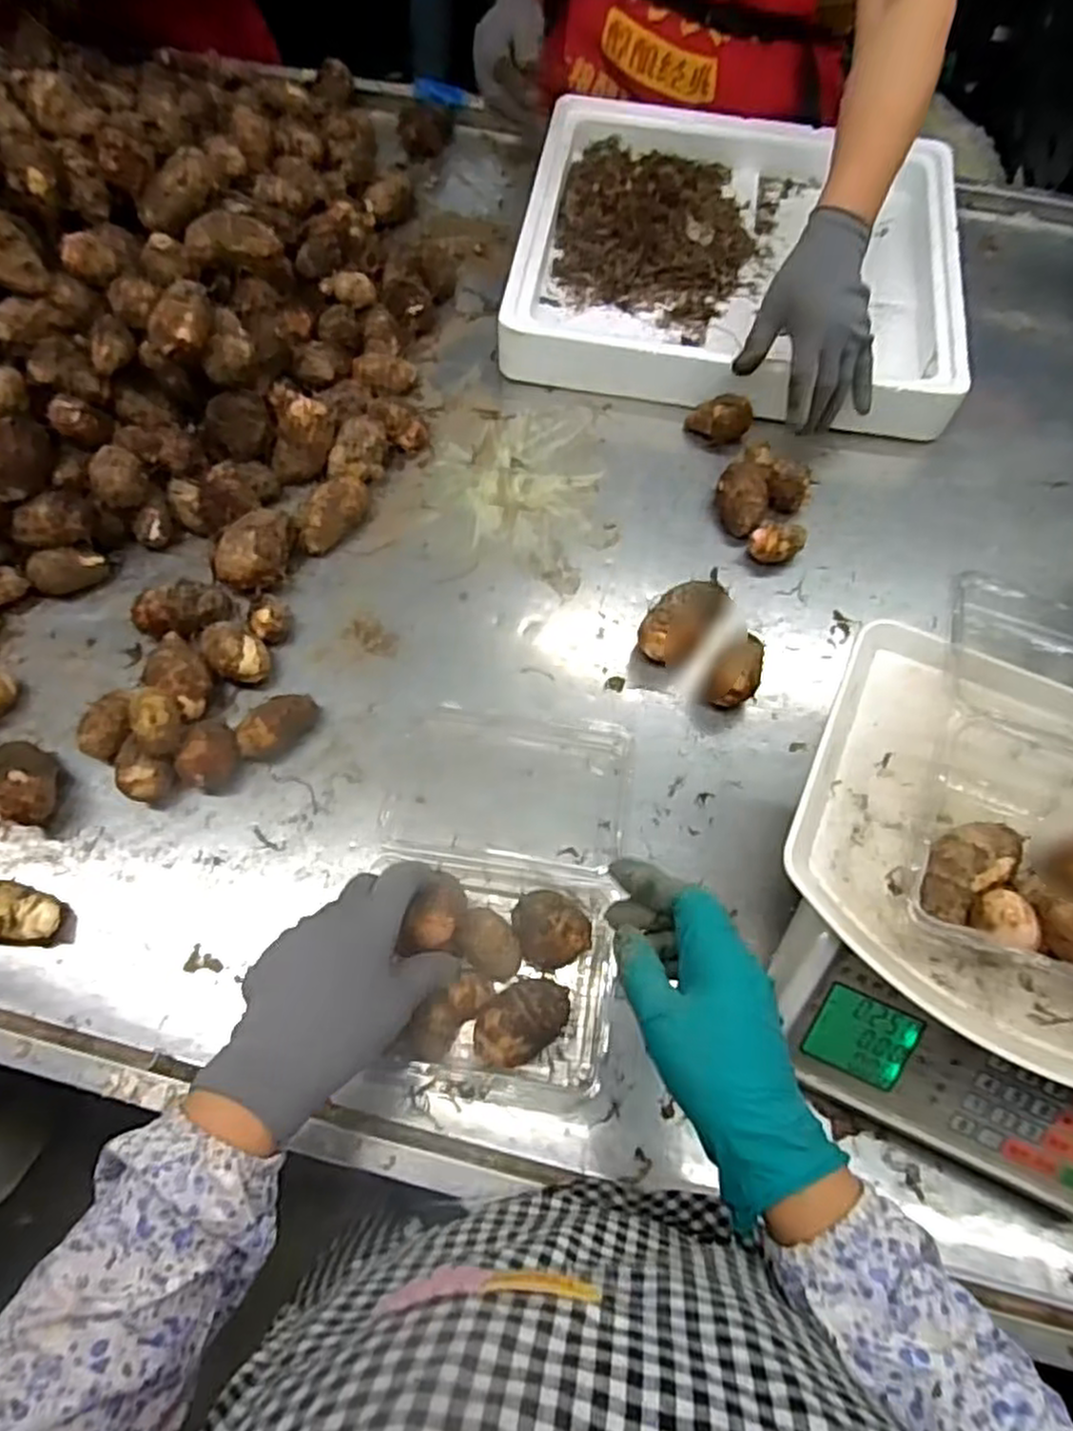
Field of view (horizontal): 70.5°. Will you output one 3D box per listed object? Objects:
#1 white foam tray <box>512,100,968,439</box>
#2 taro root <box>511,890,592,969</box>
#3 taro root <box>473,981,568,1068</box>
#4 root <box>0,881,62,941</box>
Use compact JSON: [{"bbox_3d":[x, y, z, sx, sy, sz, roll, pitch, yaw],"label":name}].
[{"bbox_3d":[0.208,-0.481,0.796,0.428,0.065,0.412,10,65,3],"label":"white foam tray"},{"bbox_3d":[0.009,0.143,0.507,0.046,0.047,0.049,1,65,-2],"label":"taro root"},{"bbox_3d":[-0.008,0.197,0.491,0.066,0.045,0.042,-32,70,-15],"label":"taro root"},{"bbox_3d":[-0.365,0.137,0.529,0.062,0.030,0.036,4,65,0],"label":"root"}]

